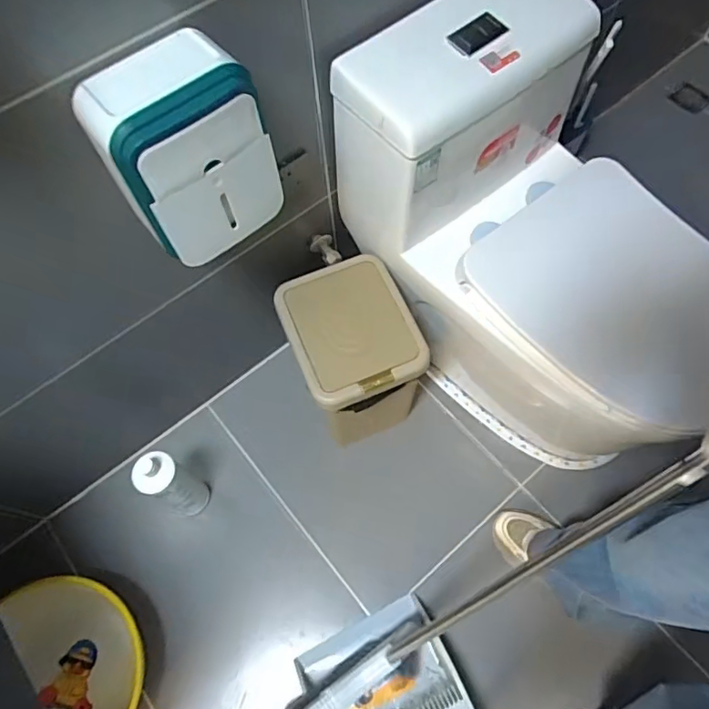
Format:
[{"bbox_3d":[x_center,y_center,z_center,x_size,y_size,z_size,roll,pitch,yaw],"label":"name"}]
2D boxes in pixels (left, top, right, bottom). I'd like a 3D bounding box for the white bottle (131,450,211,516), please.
[{"bbox_3d":[-0.336,0.248,1.023,0.070,0.232,0.071,-1,65,2],"label":"white bottle"}]

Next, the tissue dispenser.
[{"bbox_3d":[-0.198,-0.231,0.637,0.168,0.203,0.115,-39,70,-15],"label":"tissue dispenser"}]

